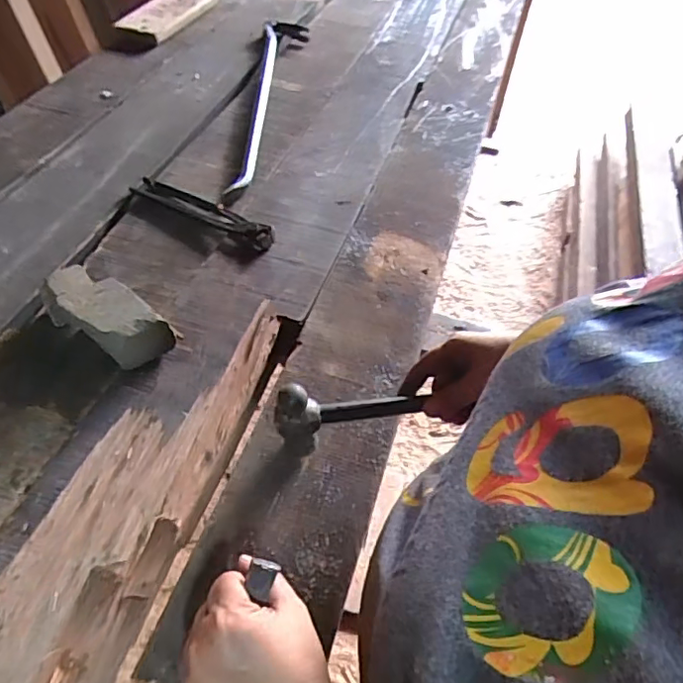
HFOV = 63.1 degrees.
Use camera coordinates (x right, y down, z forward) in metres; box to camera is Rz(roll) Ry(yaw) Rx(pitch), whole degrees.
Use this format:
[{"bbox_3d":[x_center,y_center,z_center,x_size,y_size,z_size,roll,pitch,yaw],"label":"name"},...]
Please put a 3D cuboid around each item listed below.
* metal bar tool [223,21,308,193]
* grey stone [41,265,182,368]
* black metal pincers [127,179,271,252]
[{"bbox_3d":[-0.133,-0.450,0.992,0.072,0.033,0.639,6,50,0],"label":"metal bar tool"},{"bbox_3d":[-0.245,-0.029,0.587,0.159,0.056,0.074,27,53,17],"label":"grey stone"},{"bbox_3d":[-0.184,-0.175,0.736,0.228,0.022,0.038,27,53,17],"label":"black metal pincers"}]

